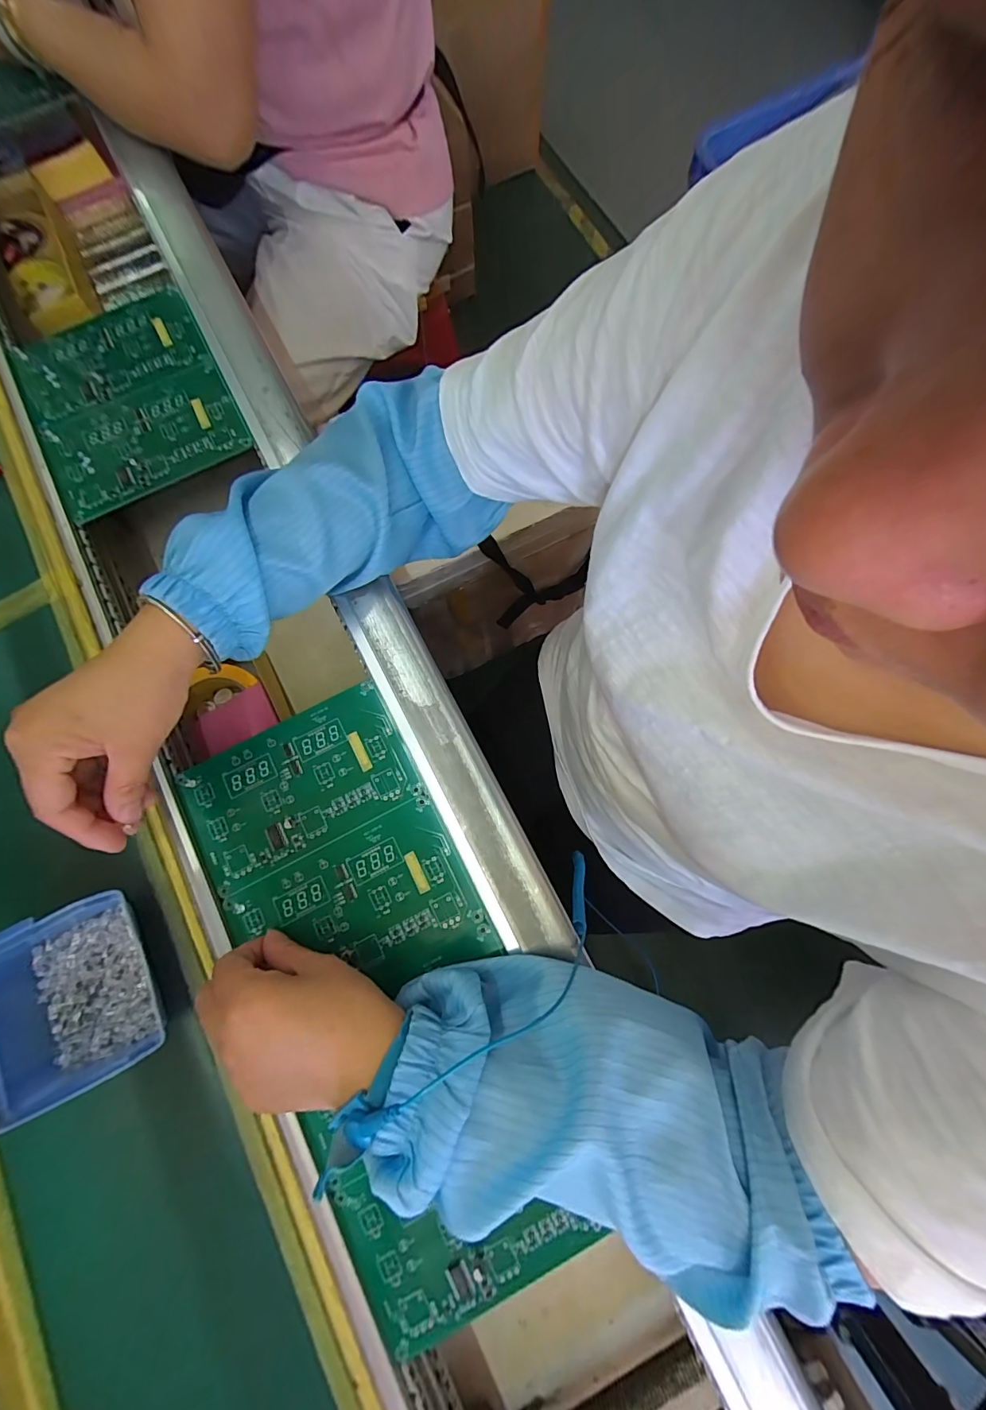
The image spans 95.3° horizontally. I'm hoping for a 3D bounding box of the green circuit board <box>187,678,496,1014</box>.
[{"bbox_3d":[-0.125,0.112,0.342,0.171,0.005,0.217,-27,80,-4],"label":"green circuit board"}]

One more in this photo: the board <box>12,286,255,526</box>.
[{"bbox_3d":[-0.362,-0.311,0.448,0.178,0.009,0.235,-28,74,-8],"label":"board"}]

